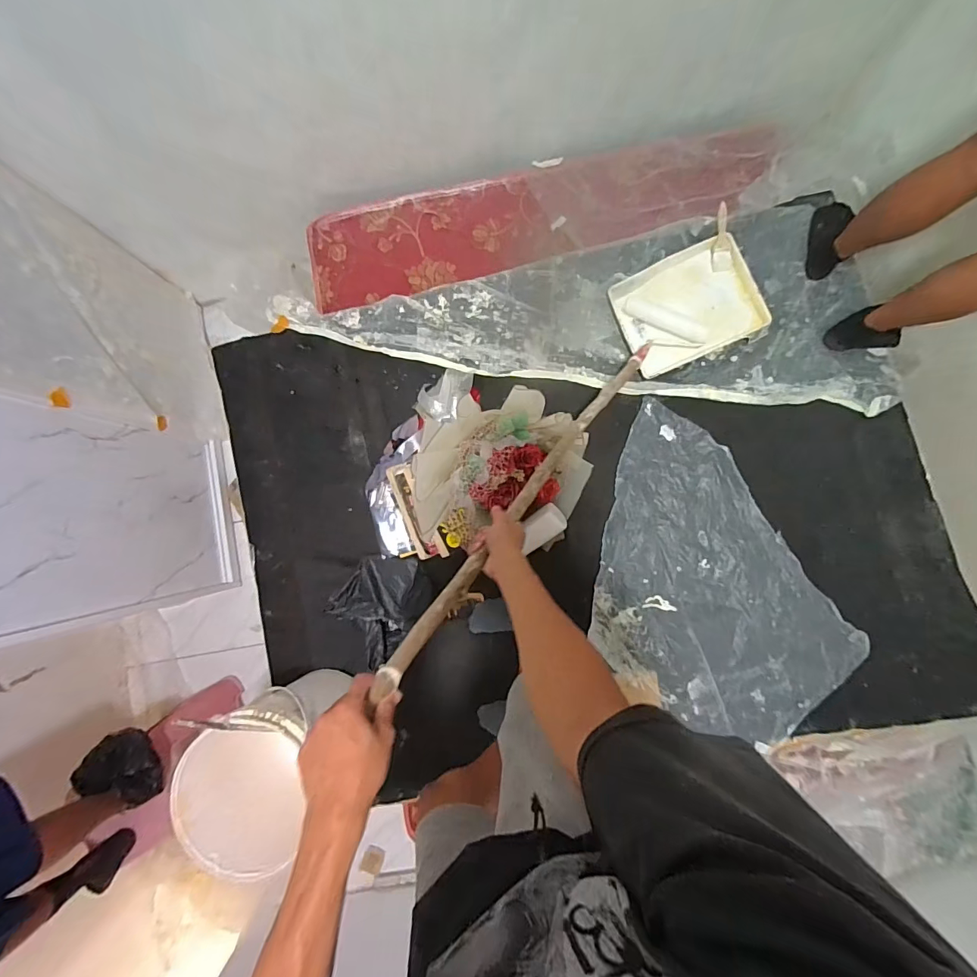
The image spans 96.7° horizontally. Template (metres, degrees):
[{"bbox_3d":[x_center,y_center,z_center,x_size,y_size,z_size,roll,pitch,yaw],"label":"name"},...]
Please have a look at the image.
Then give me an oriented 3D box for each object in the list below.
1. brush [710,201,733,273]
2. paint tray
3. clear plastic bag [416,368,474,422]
[{"bbox_3d":[0.641,-0.686,1.192,0.049,0.025,0.165,-5,104,6],"label":"brush"},{"bbox_3d":[0.555,-0.513,1.217,0.349,0.056,0.291,-22,87,-1],"label":"paint tray"},{"bbox_3d":[-0.129,-0.267,1.230,0.135,0.071,0.162,17,87,2],"label":"clear plastic bag"}]

